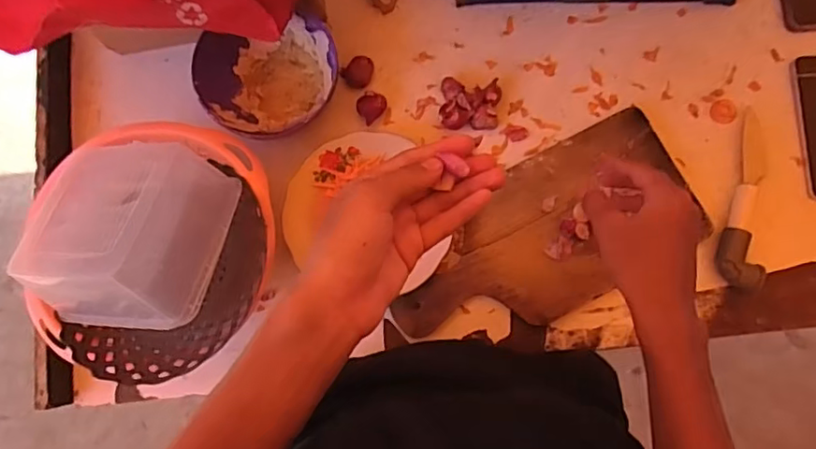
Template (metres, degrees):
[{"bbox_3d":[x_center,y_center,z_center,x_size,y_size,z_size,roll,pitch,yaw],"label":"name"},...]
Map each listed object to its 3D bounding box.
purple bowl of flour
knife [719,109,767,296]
[{"bbox_3d":[-0.150,-0.158,0.643,0.148,0.071,0.134,-17,81,0],"label":"purple bowl of flour"},{"bbox_3d":[0.367,-0.030,0.622,0.047,0.020,0.197,13,82,5],"label":"knife"}]

